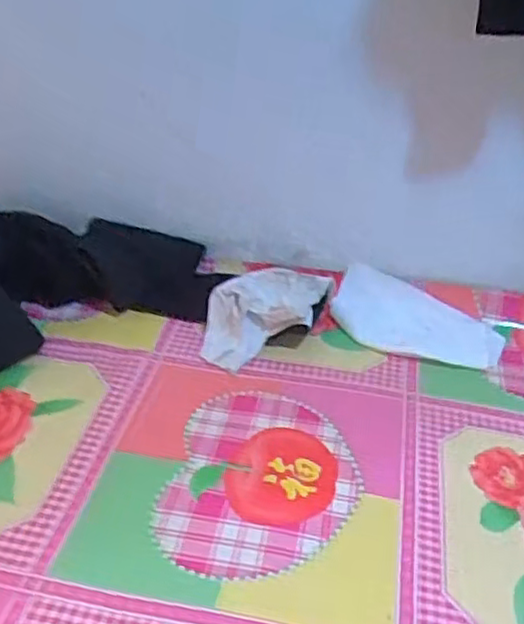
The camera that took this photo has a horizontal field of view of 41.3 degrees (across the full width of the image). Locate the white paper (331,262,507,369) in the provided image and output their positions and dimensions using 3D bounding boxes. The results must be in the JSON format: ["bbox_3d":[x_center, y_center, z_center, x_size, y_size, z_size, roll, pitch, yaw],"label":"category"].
[{"bbox_3d":[0.186,0.011,0.845,0.208,0.054,0.094,16,34,21],"label":"white paper"}]

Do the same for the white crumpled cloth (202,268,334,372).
[{"bbox_3d":[0.007,0.002,0.831,0.170,0.066,0.092,-10,34,-20],"label":"white crumpled cloth"}]

